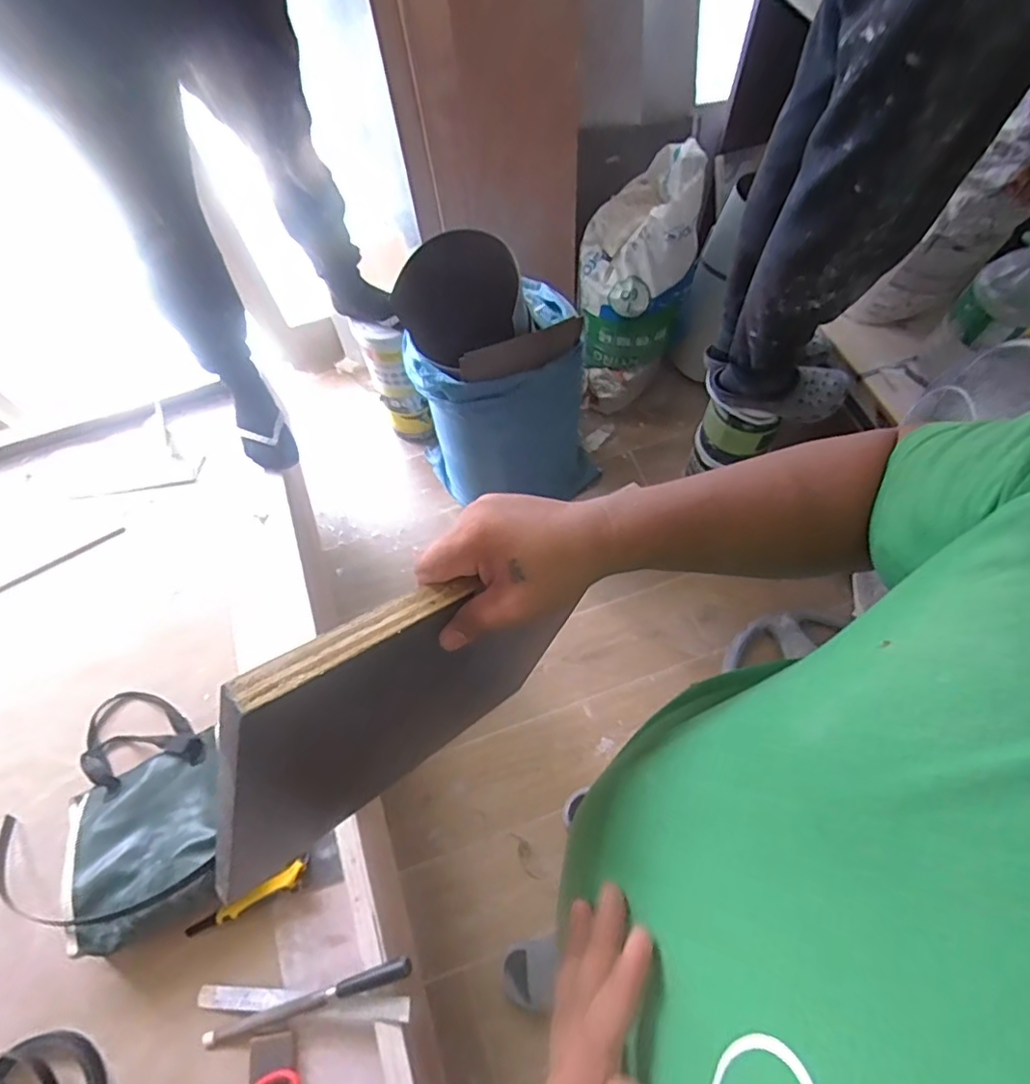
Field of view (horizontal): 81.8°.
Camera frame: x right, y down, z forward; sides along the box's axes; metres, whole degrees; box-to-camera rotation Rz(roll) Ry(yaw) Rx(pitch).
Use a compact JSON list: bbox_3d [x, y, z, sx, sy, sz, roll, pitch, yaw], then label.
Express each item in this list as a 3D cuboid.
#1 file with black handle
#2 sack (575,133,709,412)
[{"bbox_3d":[-0.294,0.657,0.848,0.322,0.018,0.024,-23,65,5],"label":"file with black handle"},{"bbox_3d":[0.272,-0.591,1.403,0.246,0.545,0.231,16,66,10],"label":"sack"}]

